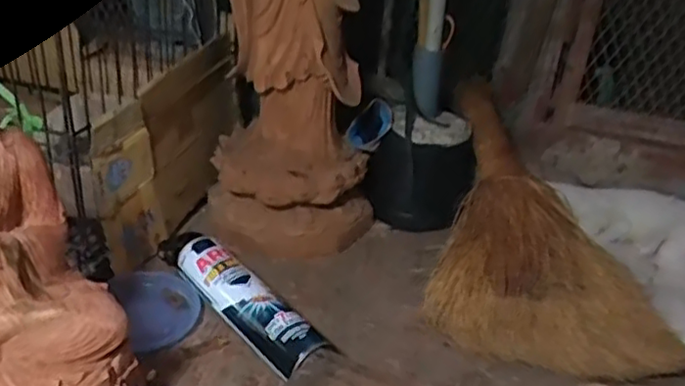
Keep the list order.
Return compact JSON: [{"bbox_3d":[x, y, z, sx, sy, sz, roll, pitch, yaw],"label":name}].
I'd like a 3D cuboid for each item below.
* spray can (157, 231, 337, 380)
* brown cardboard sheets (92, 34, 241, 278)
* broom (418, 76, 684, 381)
[{"bbox_3d":[-0.127,0.117,0.769,0.055,0.050,0.292,-20,37,-38],"label":"spray can"},{"bbox_3d":[-0.221,-0.058,0.874,0.032,0.213,0.313,12,29,13],"label":"brown cardboard sheets"},{"bbox_3d":[0.205,0.052,0.855,0.249,0.041,0.468,-20,57,-9],"label":"broom"}]

